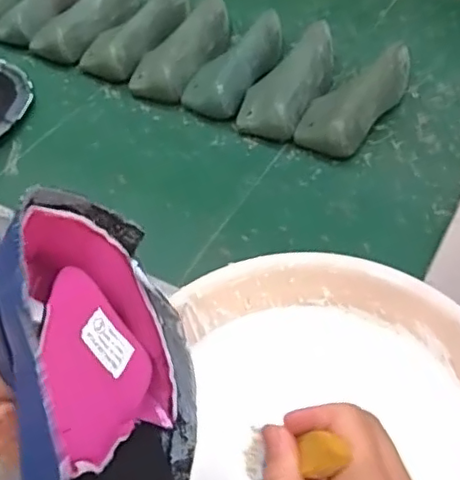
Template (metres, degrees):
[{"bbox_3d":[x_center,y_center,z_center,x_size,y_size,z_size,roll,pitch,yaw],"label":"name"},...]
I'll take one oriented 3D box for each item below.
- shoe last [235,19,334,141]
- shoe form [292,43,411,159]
[{"bbox_3d":[0.085,-0.233,0.862,0.092,0.061,0.206,20,55,19],"label":"shoe last"},{"bbox_3d":[0.173,-0.203,0.824,0.094,0.063,0.206,28,58,23],"label":"shoe form"}]

